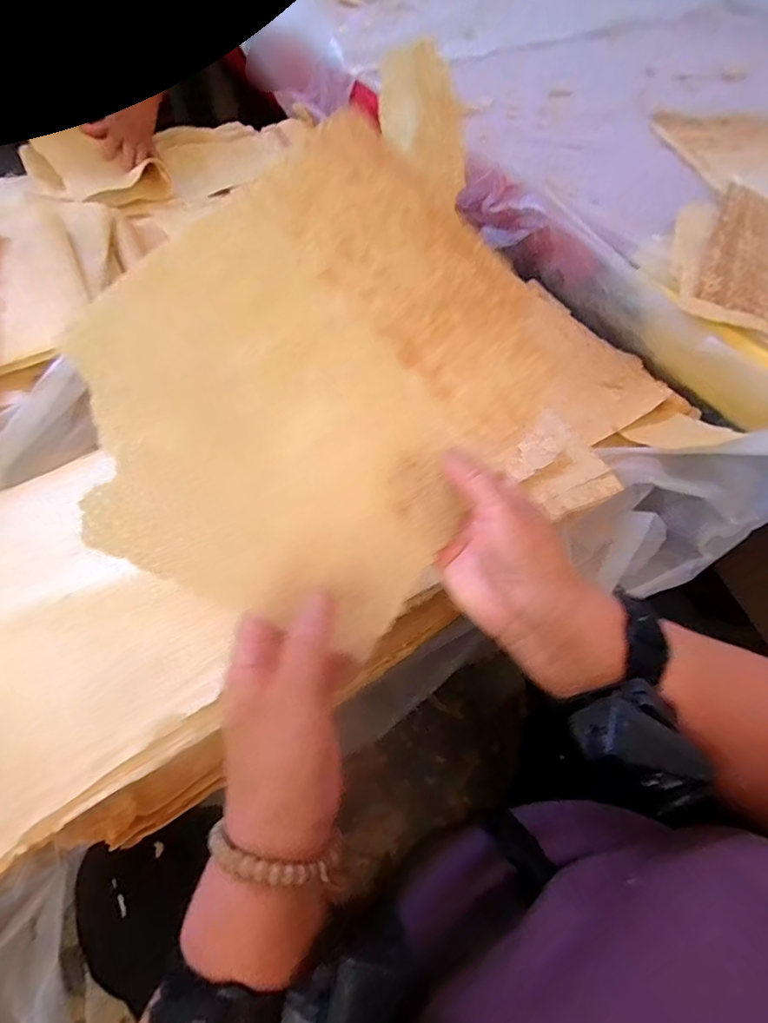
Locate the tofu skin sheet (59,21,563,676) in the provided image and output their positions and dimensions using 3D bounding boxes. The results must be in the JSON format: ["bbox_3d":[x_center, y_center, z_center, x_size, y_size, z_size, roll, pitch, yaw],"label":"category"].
[{"bbox_3d":[0.004,-0.115,0.314,0.253,0.050,0.400,42,70,-16],"label":"tofu skin sheet"}]

